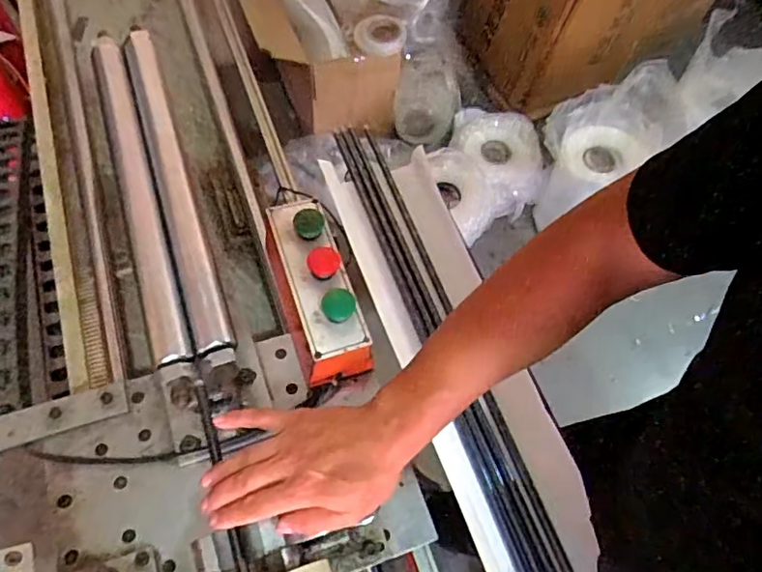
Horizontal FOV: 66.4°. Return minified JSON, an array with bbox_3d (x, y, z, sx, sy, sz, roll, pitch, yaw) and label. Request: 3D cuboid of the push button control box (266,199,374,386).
[{"bbox_3d":[-0.086,0.001,0.745,0.089,0.106,0.229,-18,61,-9],"label":"push button control box"}]

